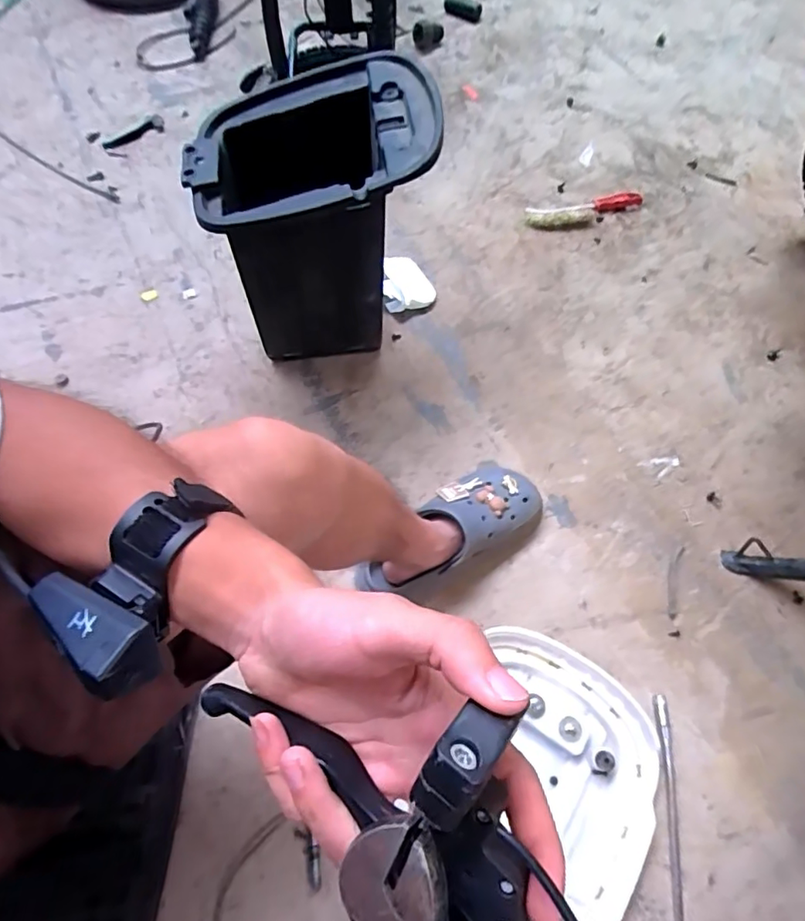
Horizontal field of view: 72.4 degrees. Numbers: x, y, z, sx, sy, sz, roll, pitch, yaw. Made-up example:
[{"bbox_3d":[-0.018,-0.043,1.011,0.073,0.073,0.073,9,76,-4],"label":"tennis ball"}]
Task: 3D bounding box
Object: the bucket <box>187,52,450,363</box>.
[{"bbox_3d":[-0.104,-0.311,0.776,0.296,0.343,0.223,-11,64,-4],"label":"bucket"}]

